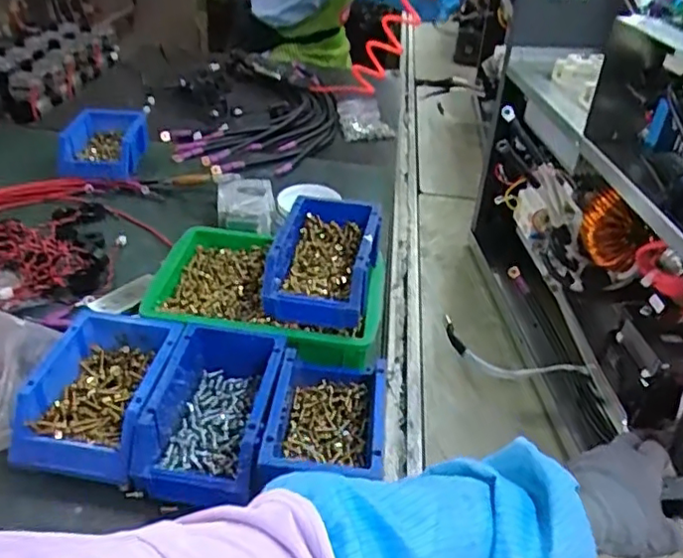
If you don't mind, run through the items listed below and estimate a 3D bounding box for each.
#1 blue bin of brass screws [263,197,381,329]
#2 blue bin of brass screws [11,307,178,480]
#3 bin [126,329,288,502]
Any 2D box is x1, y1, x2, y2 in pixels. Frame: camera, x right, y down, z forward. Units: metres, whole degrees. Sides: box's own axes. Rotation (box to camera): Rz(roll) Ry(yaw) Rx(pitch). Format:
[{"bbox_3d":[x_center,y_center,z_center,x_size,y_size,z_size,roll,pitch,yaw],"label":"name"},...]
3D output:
[{"bbox_3d":[-0.018,-0.025,0.666,0.104,0.060,0.162,8,36,5],"label":"blue bin of brass screws"},{"bbox_3d":[-0.227,0.106,0.574,0.110,0.058,0.161,7,36,3],"label":"blue bin of brass screws"},{"bbox_3d":[-0.120,0.120,0.575,0.107,0.067,0.162,7,36,3],"label":"bin"}]

